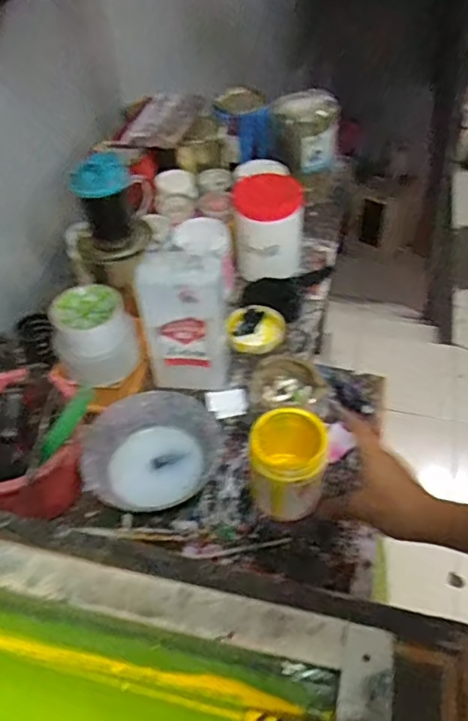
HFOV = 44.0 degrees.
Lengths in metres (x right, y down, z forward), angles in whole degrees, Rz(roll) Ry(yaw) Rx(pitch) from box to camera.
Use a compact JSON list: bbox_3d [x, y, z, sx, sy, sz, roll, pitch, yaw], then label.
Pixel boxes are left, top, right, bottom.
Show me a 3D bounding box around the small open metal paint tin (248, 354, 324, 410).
[{"bbox_3d":[0.068,0.038,0.760,0.095,0.046,0.080,4,48,7],"label":"small open metal paint tin"}]

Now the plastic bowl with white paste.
[{"bbox_3d":[-0.098,0.112,0.691,0.148,0.064,0.142,-2,48,2],"label":"plastic bowl with white paste"}]

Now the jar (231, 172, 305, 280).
[{"bbox_3d":[0.054,-0.208,0.919,0.103,0.148,0.115,1,48,5],"label":"jar"}]

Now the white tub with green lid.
[{"bbox_3d":[-0.176,-0.030,0.740,0.104,0.093,0.090,-17,49,-11],"label":"white tub with green lid"}]

